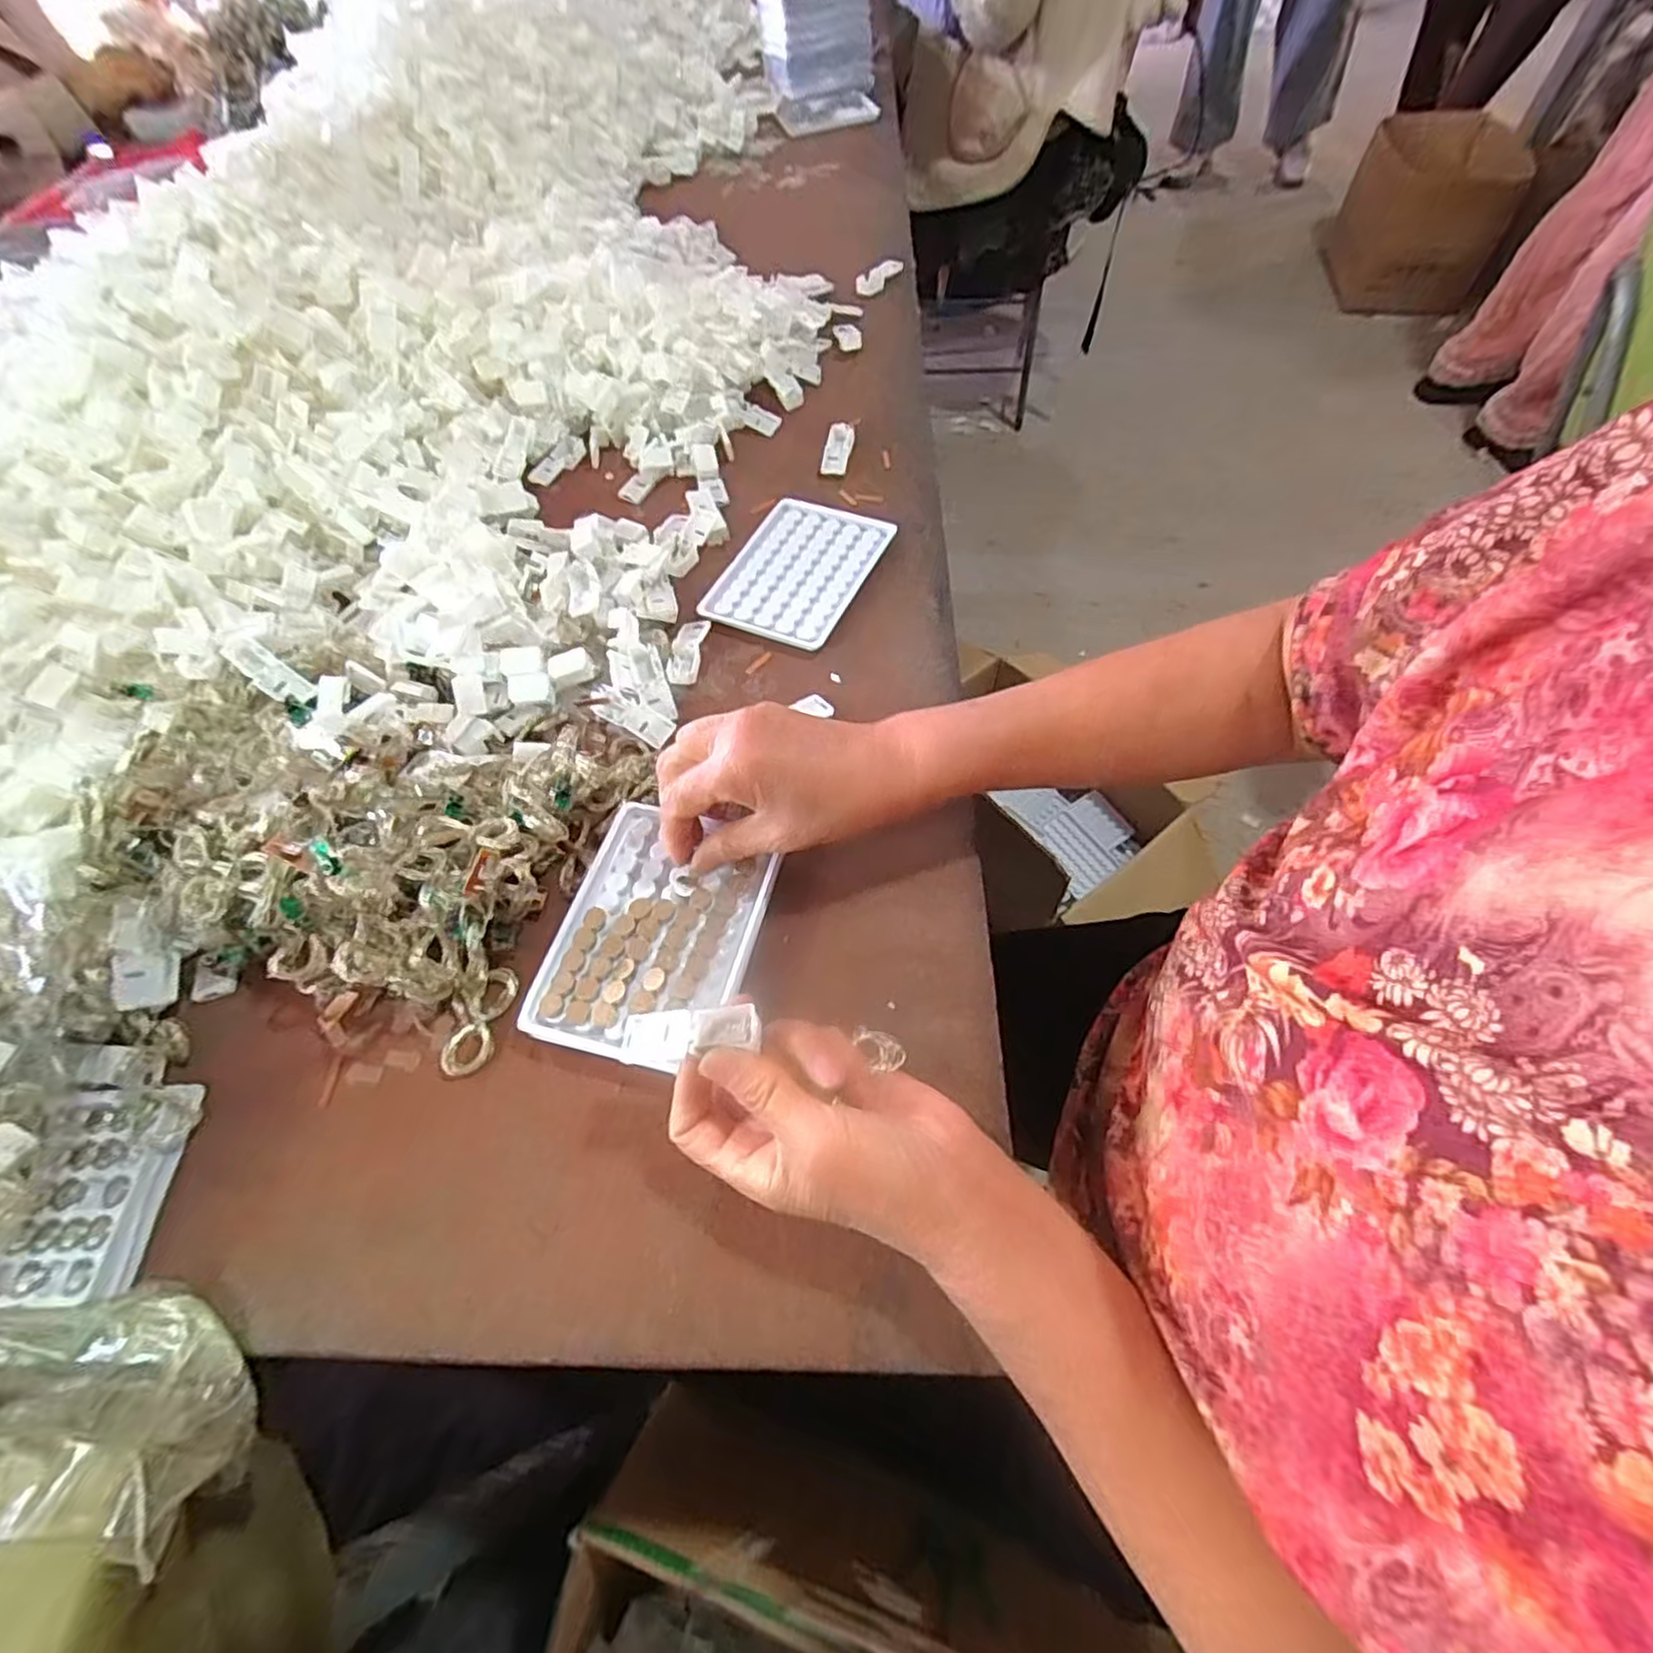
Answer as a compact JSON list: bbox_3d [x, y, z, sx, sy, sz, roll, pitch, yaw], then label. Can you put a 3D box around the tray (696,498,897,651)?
[{"bbox_3d":[-0.021,-0.183,0.513,0.095,0.009,0.127,22,63,16],"label":"tray"}]

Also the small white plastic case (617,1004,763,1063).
[{"bbox_3d":[-0.054,0.082,0.292,0.055,0.008,0.019,-10,60,6],"label":"small white plastic case"}]

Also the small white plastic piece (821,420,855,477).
[{"bbox_3d":[0.010,-0.305,0.588,0.020,0.011,0.059,8,60,9],"label":"small white plastic piece"}]

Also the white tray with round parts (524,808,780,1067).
[{"bbox_3d":[-0.084,0.051,0.363,0.096,0.013,0.125,14,60,6],"label":"white tray with round parts"}]

